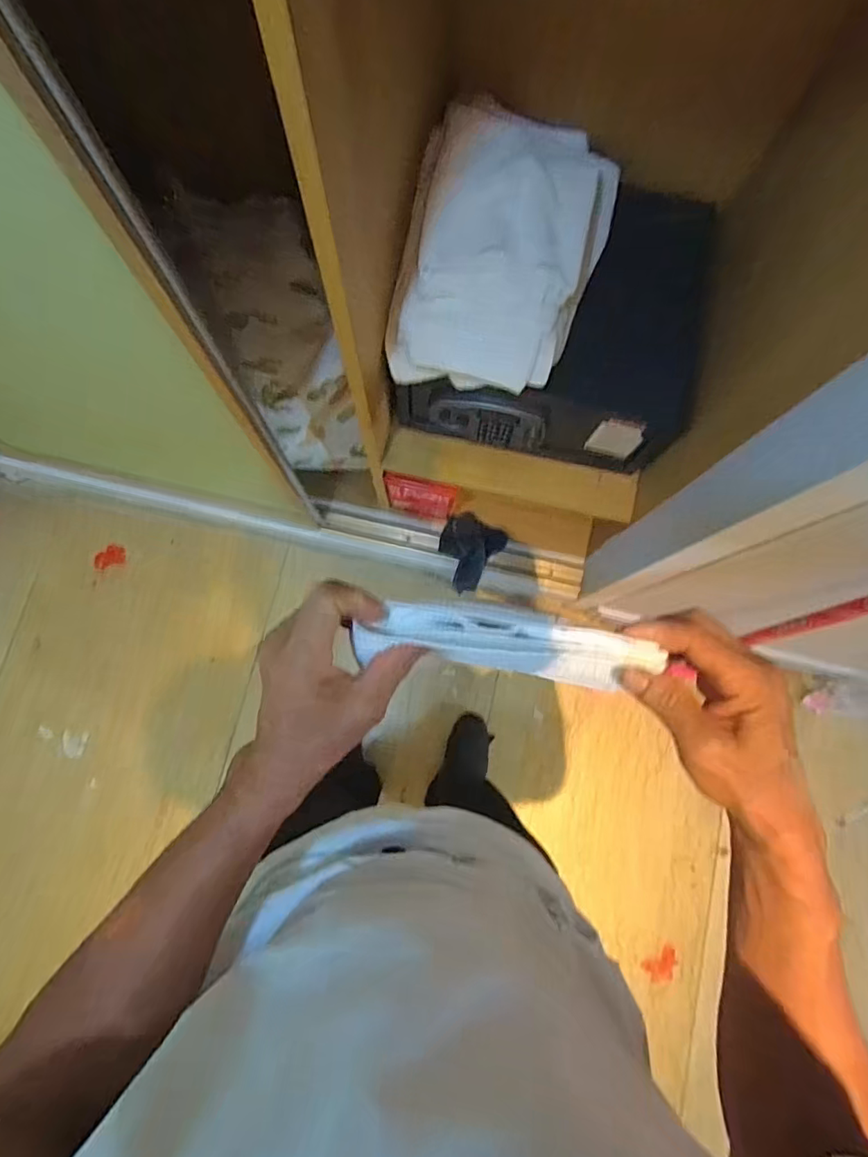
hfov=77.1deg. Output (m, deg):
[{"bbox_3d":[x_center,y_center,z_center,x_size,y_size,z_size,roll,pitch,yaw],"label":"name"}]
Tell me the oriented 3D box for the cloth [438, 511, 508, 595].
[{"bbox_3d":[0.068,-0.060,1.200,0.131,0.051,0.162,33,104,-1],"label":"cloth"}]

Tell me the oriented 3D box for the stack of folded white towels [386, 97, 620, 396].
[{"bbox_3d":[0.087,-0.435,0.715,0.249,0.154,0.363,20,79,2],"label":"stack of folded white towels"}]

